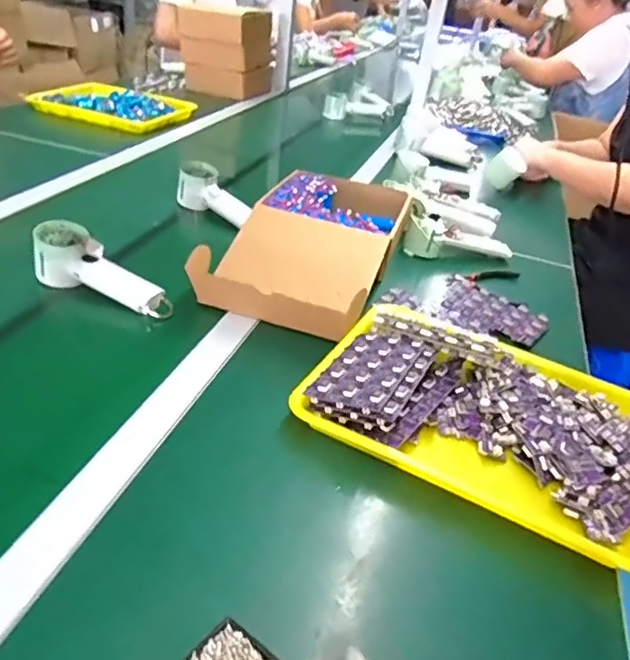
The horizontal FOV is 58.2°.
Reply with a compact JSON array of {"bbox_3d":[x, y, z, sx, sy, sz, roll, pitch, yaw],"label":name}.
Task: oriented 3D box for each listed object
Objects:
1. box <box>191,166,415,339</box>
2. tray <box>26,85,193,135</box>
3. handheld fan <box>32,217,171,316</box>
[{"bbox_3d":[0.007,-0.134,0.820,0.211,0.073,0.415,16,34,13],"label":"box"},{"bbox_3d":[-0.522,-0.589,1.460,0.353,0.050,0.323,15,34,11],"label":"tray"},{"bbox_3d":[-0.275,-0.067,0.731,0.206,0.064,0.062,30,36,5],"label":"handheld fan"}]

